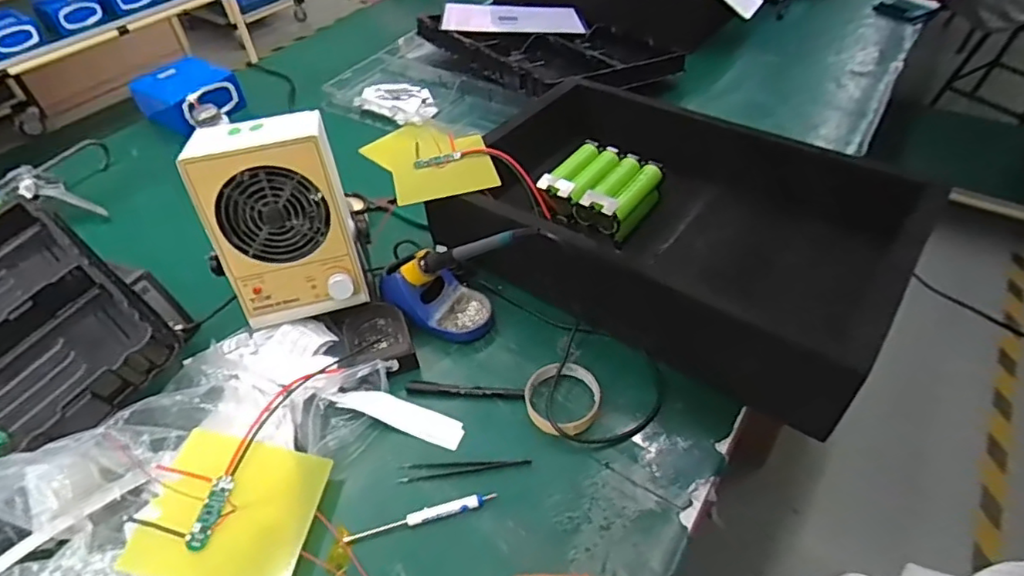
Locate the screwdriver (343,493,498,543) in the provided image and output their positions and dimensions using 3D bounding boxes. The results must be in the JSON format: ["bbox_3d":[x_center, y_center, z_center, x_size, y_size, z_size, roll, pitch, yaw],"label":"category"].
[{"bbox_3d":[-0.087,0.221,0.551,0.146,0.013,0.014,-12,46,-8],"label":"screwdriver"}]

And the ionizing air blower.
[{"bbox_3d":[-0.264,-0.073,0.660,0.148,0.225,0.088,-13,32,-9],"label":"ionizing air blower"}]

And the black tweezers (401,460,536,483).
[{"bbox_3d":[-0.049,0.183,0.585,0.134,0.009,0.019,-6,46,-2],"label":"black tweezers"}]

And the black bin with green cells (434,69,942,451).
[{"bbox_3d":[0.202,-0.085,0.751,0.524,0.159,0.354,26,53,26],"label":"black bin with green cells"}]

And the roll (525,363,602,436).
[{"bbox_3d":[0.057,0.123,0.631,0.084,0.020,0.086,-13,47,-9],"label":"roll"}]

